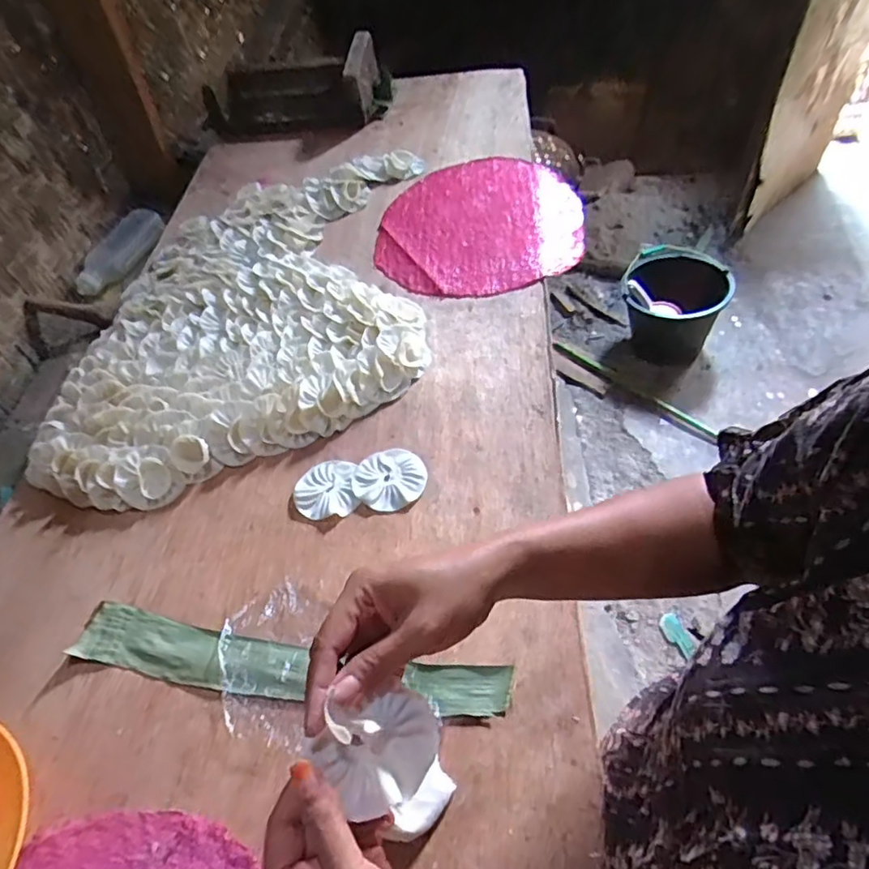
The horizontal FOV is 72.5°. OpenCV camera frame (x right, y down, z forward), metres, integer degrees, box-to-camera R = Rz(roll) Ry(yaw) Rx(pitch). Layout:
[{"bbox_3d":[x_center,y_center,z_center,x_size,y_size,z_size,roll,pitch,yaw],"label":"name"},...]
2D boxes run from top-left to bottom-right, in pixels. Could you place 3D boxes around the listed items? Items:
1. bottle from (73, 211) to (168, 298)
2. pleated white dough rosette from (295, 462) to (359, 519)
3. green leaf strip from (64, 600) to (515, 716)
[{"bbox_3d":[-0.585,-0.352,1.108,0.065,0.060,0.225,12,55,16],"label":"bottle"},{"bbox_3d":[-0.122,0.061,0.665,0.069,0.004,0.073,-12,52,-2],"label":"pleated white dough rosette"},{"bbox_3d":[-0.141,0.212,0.545,0.413,0.006,0.059,5,51,11],"label":"green leaf strip"}]

